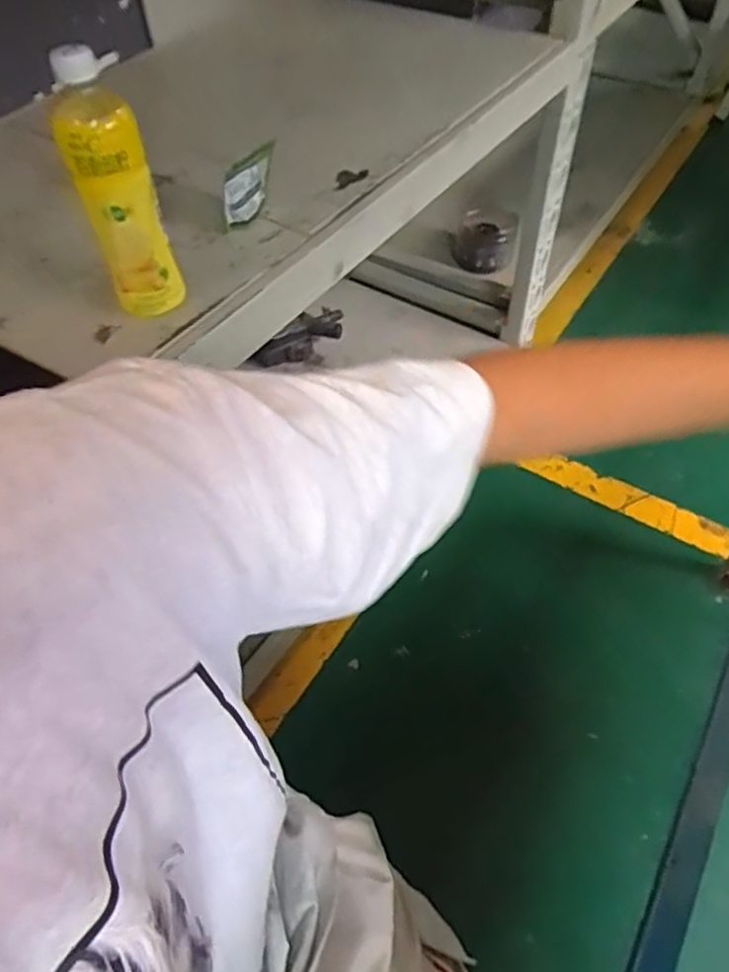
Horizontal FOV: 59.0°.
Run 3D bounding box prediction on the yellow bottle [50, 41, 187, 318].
[{"bbox_3d":[-0.207,-0.243,0.542,0.061,0.201,0.060,-20,54,-11],"label":"yellow bottle"}]

